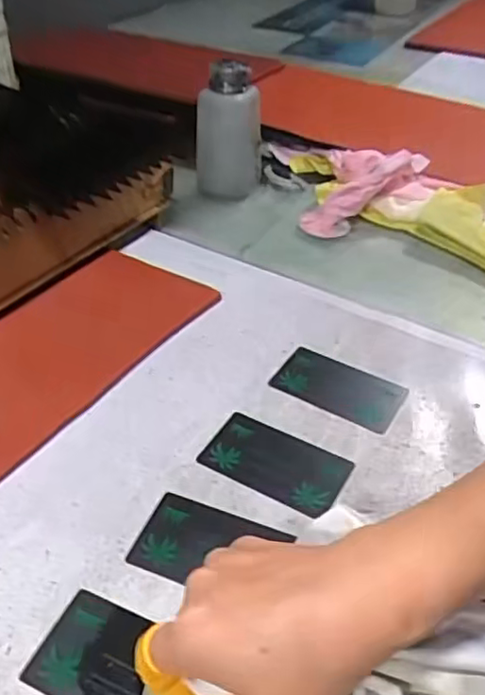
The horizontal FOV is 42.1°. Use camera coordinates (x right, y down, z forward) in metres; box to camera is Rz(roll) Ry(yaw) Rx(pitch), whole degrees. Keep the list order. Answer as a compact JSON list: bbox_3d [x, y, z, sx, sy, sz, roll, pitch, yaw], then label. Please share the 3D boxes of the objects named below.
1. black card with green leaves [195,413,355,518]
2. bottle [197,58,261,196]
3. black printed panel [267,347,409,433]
[{"bbox_3d":[0.020,0.069,0.386,0.086,0.004,0.048,21,44,23],"label":"black card with green leaves"},{"bbox_3d":[-0.014,-0.206,0.613,0.064,0.123,0.053,1,40,1],"label":"bottle"},{"bbox_3d":[0.067,0.026,0.433,0.086,0.005,0.051,22,44,24],"label":"black printed panel"}]

